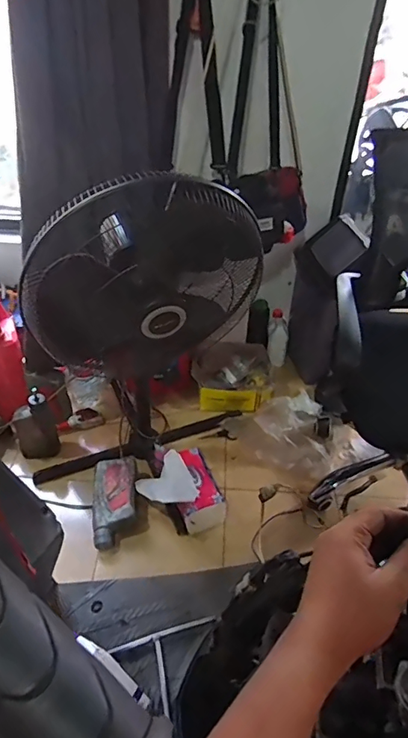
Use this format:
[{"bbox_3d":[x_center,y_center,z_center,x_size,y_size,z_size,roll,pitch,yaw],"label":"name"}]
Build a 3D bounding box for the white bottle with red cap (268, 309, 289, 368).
[{"bbox_3d":[0.252,-0.110,1.580,0.070,0.078,0.191,3,78,1],"label":"white bottle with red cap"}]

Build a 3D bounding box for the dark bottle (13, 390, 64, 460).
[{"bbox_3d":[-0.456,0.153,1.265,0.102,0.204,0.070,-23,47,-26],"label":"dark bottle"}]

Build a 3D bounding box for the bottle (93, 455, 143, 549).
[{"bbox_3d":[-0.222,0.337,1.189,0.119,0.089,0.218,-7,42,-10],"label":"bottle"}]

